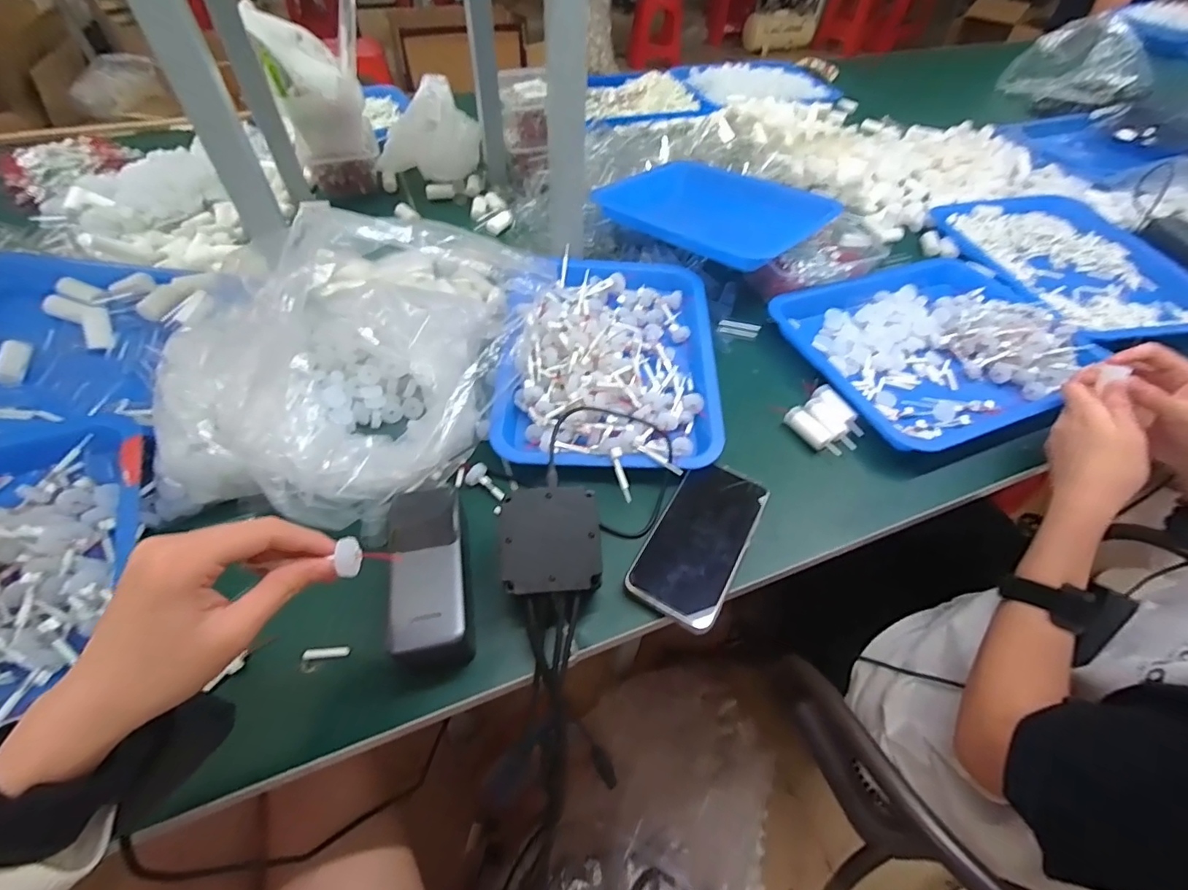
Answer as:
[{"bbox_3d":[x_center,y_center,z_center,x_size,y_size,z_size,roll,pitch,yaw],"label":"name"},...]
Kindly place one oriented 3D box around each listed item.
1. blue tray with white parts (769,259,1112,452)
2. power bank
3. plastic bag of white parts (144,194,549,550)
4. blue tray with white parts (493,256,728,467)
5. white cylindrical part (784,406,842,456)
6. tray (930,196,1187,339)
[{"bbox_3d":[0.412,-0.131,0.608,0.343,0.044,0.270,-19,55,-16],"label":"blue tray with white parts"},{"bbox_3d":[-0.126,0.094,0.389,0.054,0.047,0.135,-9,53,-10],"label":"power bank"},{"bbox_3d":[-0.231,-0.060,0.450,0.278,0.150,0.240,4,52,1],"label":"plastic bag of white parts"},{"bbox_3d":[0.017,-0.098,0.542,0.217,0.050,0.280,2,52,-1],"label":"blue tray with white parts"},{"bbox_3d":[0.227,-0.013,0.523,0.020,0.016,0.065,-33,60,-25],"label":"white cylindrical part"},{"bbox_3d":[0.686,-0.266,0.728,0.267,0.035,0.320,-5,52,-7],"label":"tray"}]

